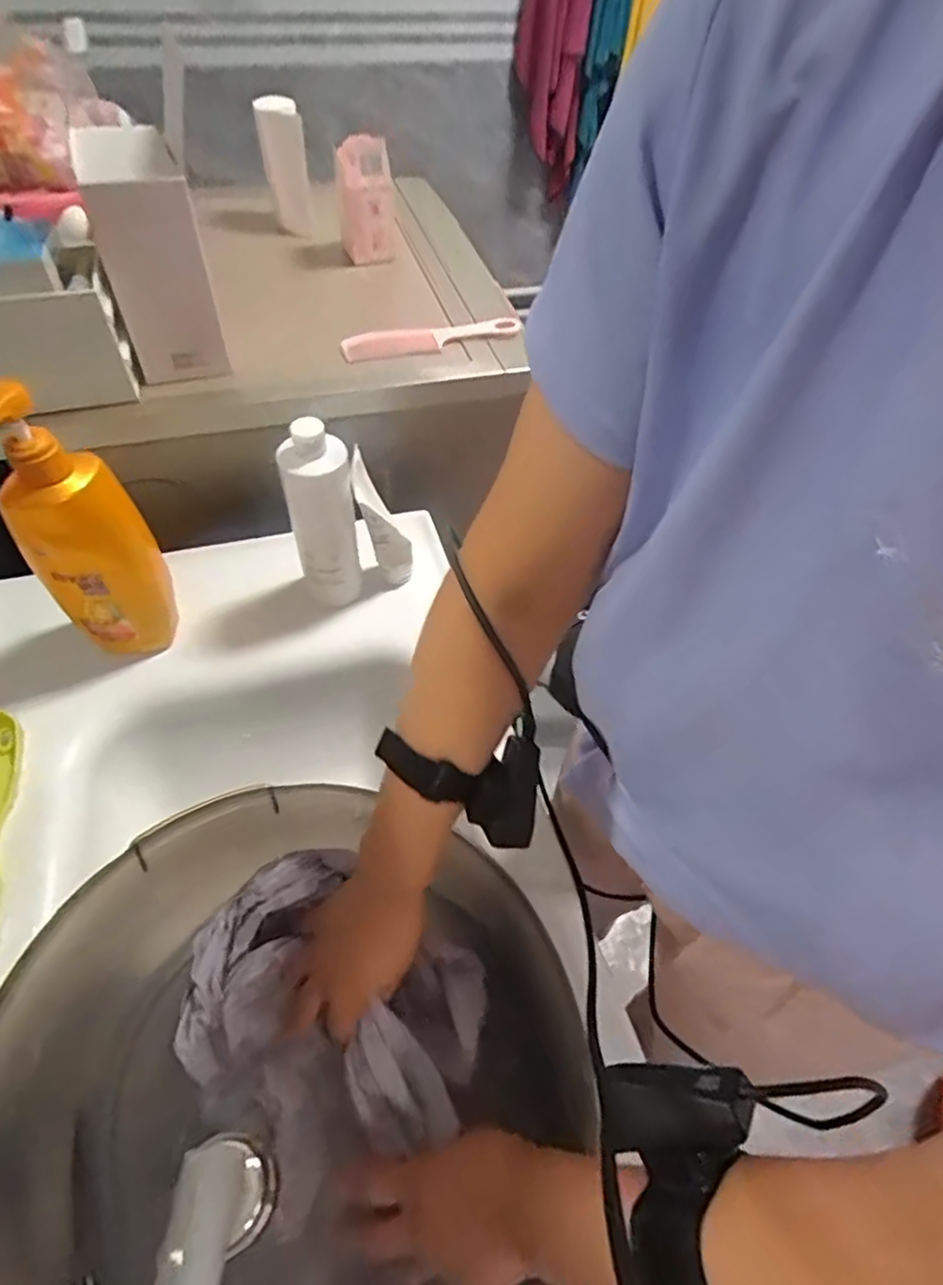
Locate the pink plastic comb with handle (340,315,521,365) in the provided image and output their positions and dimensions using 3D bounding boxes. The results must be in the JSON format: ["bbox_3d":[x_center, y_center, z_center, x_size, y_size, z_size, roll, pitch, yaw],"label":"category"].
[{"bbox_3d":[-0.044,-0.357,0.742,0.213,0.010,0.041,-15,70,-10],"label":"pink plastic comb with handle"}]

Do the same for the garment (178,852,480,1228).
[{"bbox_3d":[-0.106,0.263,0.464,0.217,0.068,0.190,38,60,23],"label":"garment"}]

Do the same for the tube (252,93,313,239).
[{"bbox_3d":[-0.237,-0.605,0.812,0.051,0.137,0.053,-6,54,-8],"label":"tube"}]

